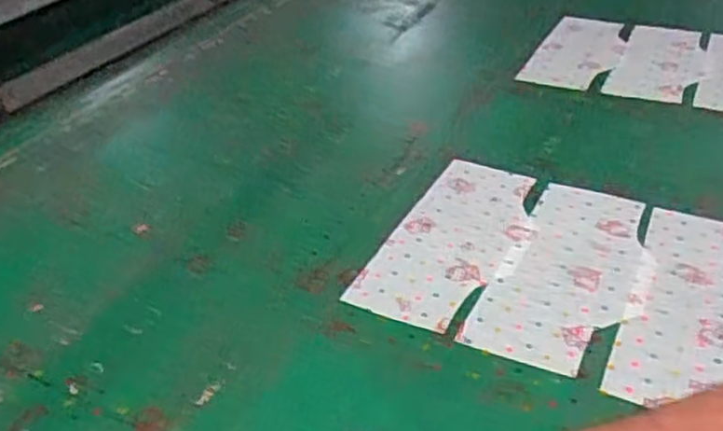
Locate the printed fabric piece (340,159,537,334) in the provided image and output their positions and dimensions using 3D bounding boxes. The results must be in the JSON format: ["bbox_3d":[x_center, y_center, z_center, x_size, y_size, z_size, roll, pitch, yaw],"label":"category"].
[{"bbox_3d":[0.102,0.021,0.741,0.126,0.007,0.274,16,38,24],"label":"printed fabric piece"}]

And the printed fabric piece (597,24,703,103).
[{"bbox_3d":[0.445,-0.233,1.075,0.120,0.006,0.262,14,41,22],"label":"printed fabric piece"}]

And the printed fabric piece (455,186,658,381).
[{"bbox_3d":[0.205,0.050,0.691,0.130,0.005,0.273,15,38,25],"label":"printed fabric piece"}]

